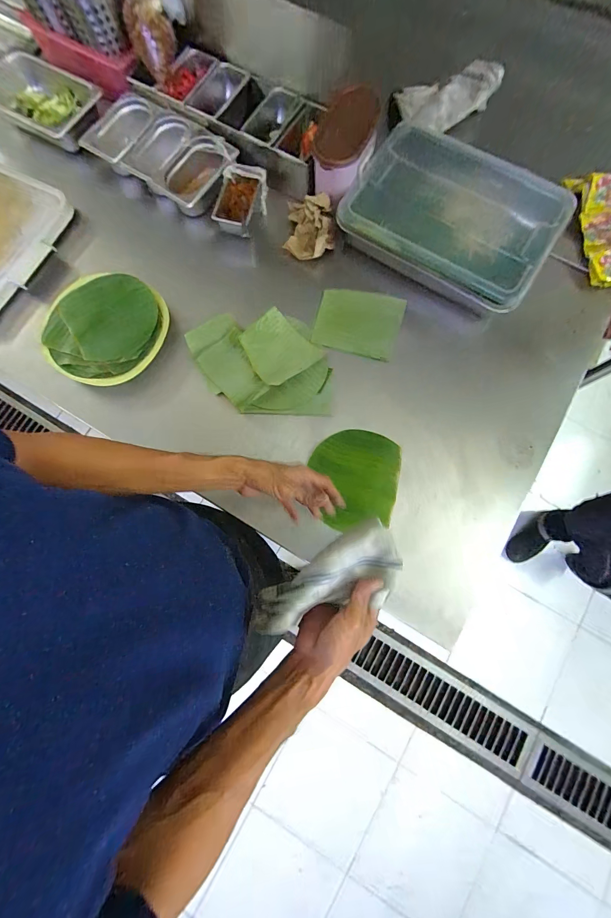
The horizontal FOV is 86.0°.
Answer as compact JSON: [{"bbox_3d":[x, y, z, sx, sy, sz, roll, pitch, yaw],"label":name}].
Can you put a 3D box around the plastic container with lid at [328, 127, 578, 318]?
[{"bbox_3d":[0.294,-0.486,0.657,0.390,0.069,0.312,37,82,7],"label":"plastic container with lid"}]

